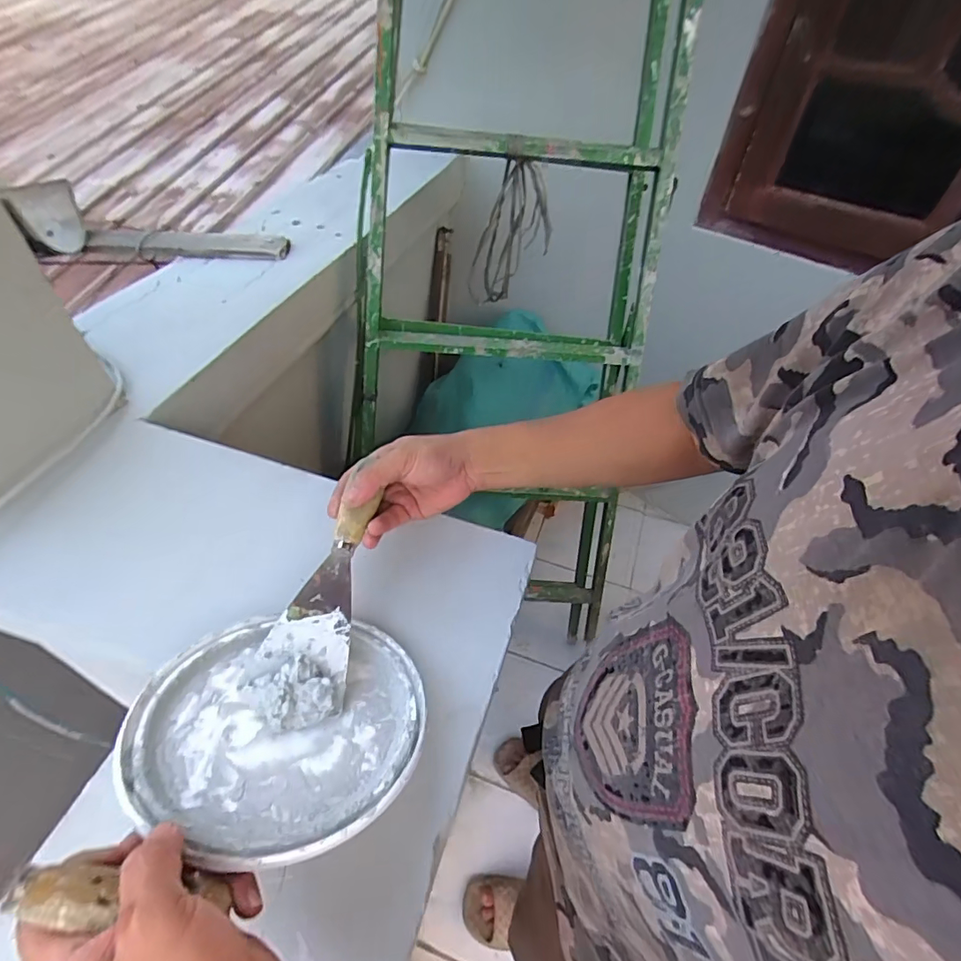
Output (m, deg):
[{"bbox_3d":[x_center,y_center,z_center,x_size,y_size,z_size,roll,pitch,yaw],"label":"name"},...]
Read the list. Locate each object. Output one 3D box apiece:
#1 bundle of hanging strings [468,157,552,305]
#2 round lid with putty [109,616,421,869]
[{"bbox_3d":[0.053,-0.432,0.882,0.075,0.252,0.138,-30,76,-26],"label":"bundle of hanging strings"},{"bbox_3d":[-0.125,0.149,0.328,0.170,0.013,0.165,8,28,-4],"label":"round lid with putty"}]

